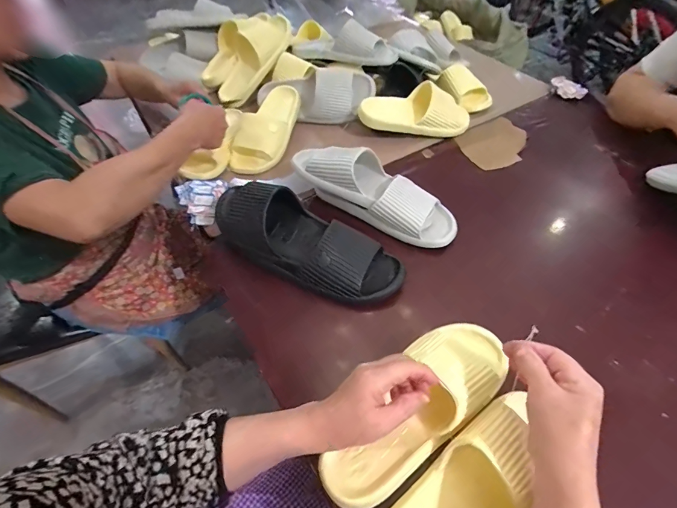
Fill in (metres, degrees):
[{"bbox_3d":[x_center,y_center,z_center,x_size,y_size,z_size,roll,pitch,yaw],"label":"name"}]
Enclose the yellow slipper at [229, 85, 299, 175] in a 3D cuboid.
[{"bbox_3d":[-0.155,-0.276,0.764,0.106,0.047,0.243,17,68,15],"label":"yellow slipper"}]

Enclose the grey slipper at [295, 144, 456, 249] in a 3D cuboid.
[{"bbox_3d":[0.065,-0.115,0.626,0.313,0.097,0.104,30,57,8],"label":"grey slipper"}]

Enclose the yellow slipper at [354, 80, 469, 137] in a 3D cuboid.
[{"bbox_3d":[0.175,-0.318,0.790,0.252,0.087,0.101,4,51,4],"label":"yellow slipper"}]

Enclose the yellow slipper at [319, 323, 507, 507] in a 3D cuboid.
[{"bbox_3d":[0.089,0.171,0.397,0.254,0.058,0.103,-40,60,-16],"label":"yellow slipper"}]

